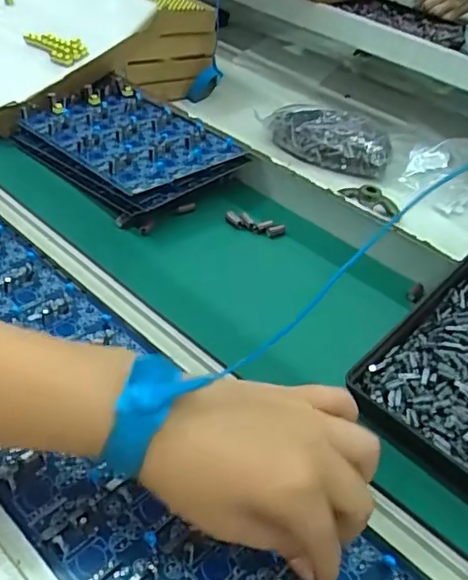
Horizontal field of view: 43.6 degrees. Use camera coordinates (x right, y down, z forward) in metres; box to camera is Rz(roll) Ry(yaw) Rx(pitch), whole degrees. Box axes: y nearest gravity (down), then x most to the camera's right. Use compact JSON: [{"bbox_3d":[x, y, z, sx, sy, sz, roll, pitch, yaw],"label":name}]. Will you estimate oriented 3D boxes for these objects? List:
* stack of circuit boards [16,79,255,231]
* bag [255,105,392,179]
[{"bbox_3d":[-0.108,-0.141,0.586,0.203,0.046,0.133,35,50,26],"label":"stack of circuit boards"},{"bbox_3d":[0.138,-0.225,0.895,0.193,0.056,0.114,10,42,2],"label":"bag"}]

